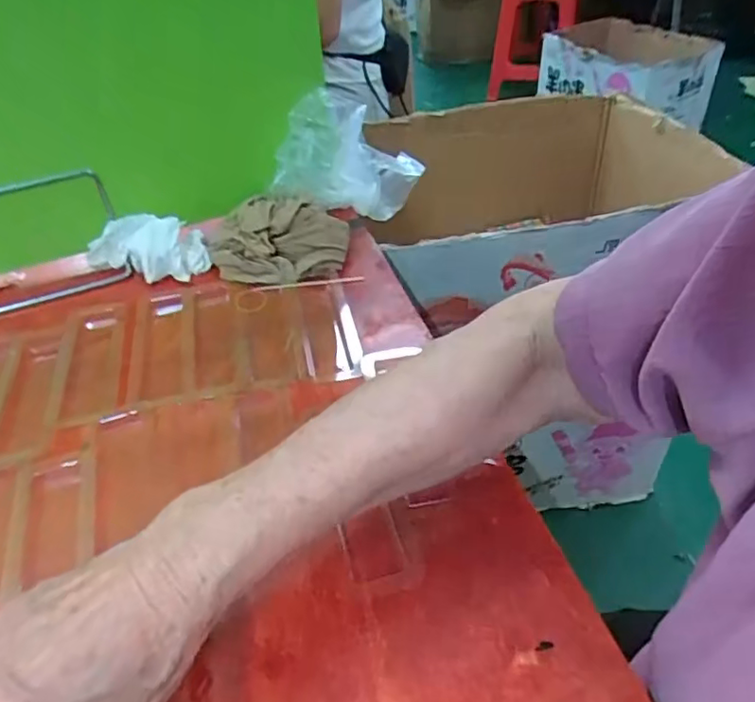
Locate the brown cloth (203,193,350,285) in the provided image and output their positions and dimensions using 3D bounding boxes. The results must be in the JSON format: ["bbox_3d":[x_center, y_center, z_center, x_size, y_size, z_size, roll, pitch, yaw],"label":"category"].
[{"bbox_3d":[-0.087,-0.101,0.537,0.122,0.041,0.098,-14,43,-12],"label":"brown cloth"}]

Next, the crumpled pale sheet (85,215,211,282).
[{"bbox_3d":[-0.206,-0.092,0.535,0.104,0.039,0.047,-8,42,-6],"label":"crumpled pale sheet"}]

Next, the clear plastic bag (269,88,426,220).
[{"bbox_3d":[-0.031,-0.183,0.593,0.148,0.129,0.054,-29,48,-26],"label":"clear plastic bag"}]

